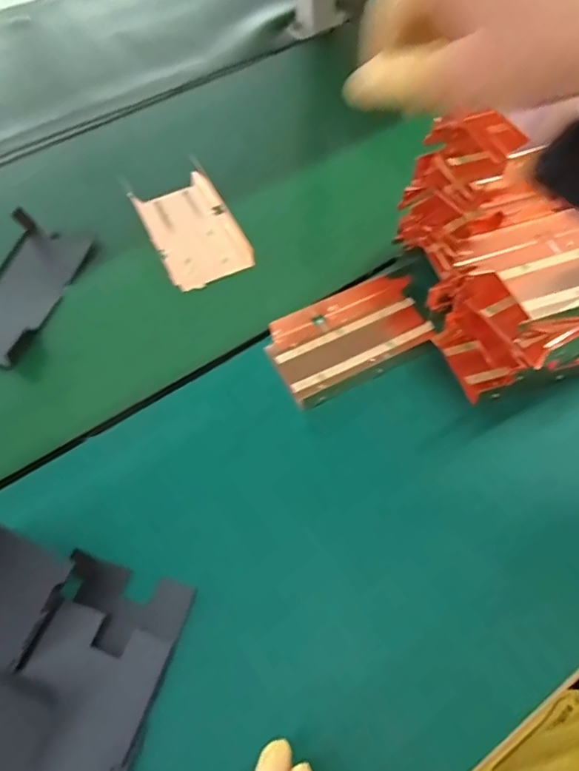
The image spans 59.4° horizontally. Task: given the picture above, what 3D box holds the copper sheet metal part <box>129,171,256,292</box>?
[{"bbox_3d":[-0.106,-0.171,0.557,0.090,0.015,0.151,-25,68,-13],"label":"copper sheet metal part"}]

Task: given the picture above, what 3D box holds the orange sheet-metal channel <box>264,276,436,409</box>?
[{"bbox_3d":[0.057,-0.046,0.478,0.150,0.020,0.095,-26,62,-12],"label":"orange sheet-metal channel"}]

